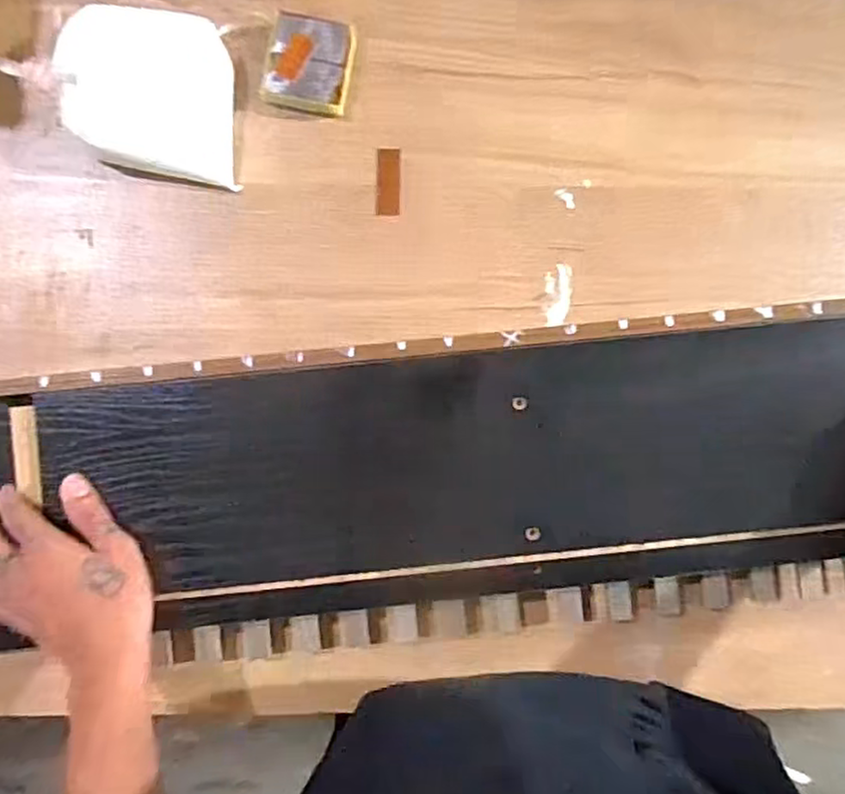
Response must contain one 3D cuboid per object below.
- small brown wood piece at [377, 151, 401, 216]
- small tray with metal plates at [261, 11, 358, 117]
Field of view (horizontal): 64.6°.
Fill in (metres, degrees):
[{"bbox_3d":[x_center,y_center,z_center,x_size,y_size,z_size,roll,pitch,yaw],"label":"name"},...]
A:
[{"bbox_3d":[-0.026,-0.168,0.523,0.018,0.009,0.050,0,88,0],"label":"small brown wood piece"},{"bbox_3d":[-0.086,-0.258,0.511,0.065,0.019,0.071,11,88,0],"label":"small tray with metal plates"}]

